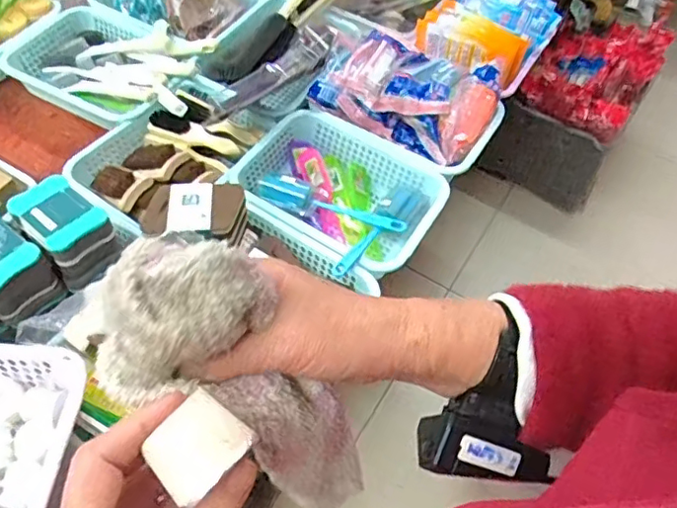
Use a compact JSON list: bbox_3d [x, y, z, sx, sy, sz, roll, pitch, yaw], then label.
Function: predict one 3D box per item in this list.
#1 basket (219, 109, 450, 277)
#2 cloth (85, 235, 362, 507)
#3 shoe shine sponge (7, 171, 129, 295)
[{"bbox_3d":[0.000,-0.092,0.978,0.318,0.077,0.258,34,59,18],"label":"basket"},{"bbox_3d":[-0.049,0.073,0.313,0.055,0.186,0.072,-3,41,46],"label":"cloth"},{"bbox_3d":[-0.348,-0.032,0.763,0.139,0.070,0.082,40,61,22],"label":"shoe shine sponge"}]

